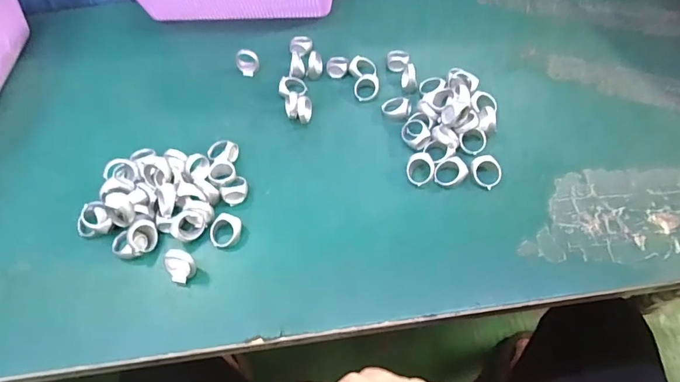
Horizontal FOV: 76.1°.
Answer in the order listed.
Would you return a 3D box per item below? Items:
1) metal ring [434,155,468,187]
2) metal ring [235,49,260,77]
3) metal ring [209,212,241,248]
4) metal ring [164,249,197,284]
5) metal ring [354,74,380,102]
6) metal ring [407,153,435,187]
[{"bbox_3d":[0.094,-0.017,0.374,0.028,0.006,0.024,-34,73,15],"label":"metal ring"},{"bbox_3d":[-0.099,-0.138,0.464,0.023,0.029,0.011,-1,32,2],"label":"metal ring"},{"bbox_3d":[-0.095,0.032,0.359,0.028,0.015,0.023,-37,64,-17],"label":"metal ring"},{"bbox_3d":[-0.125,0.059,0.340,0.019,0.026,0.022,39,69,23],"label":"metal ring"},{"bbox_3d":[0.026,-0.104,0.436,0.025,0.011,0.026,-2,59,3],"label":"metal ring"},{"bbox_3d":[0.069,-0.019,0.375,0.024,0.014,0.026,-2,59,3],"label":"metal ring"}]

